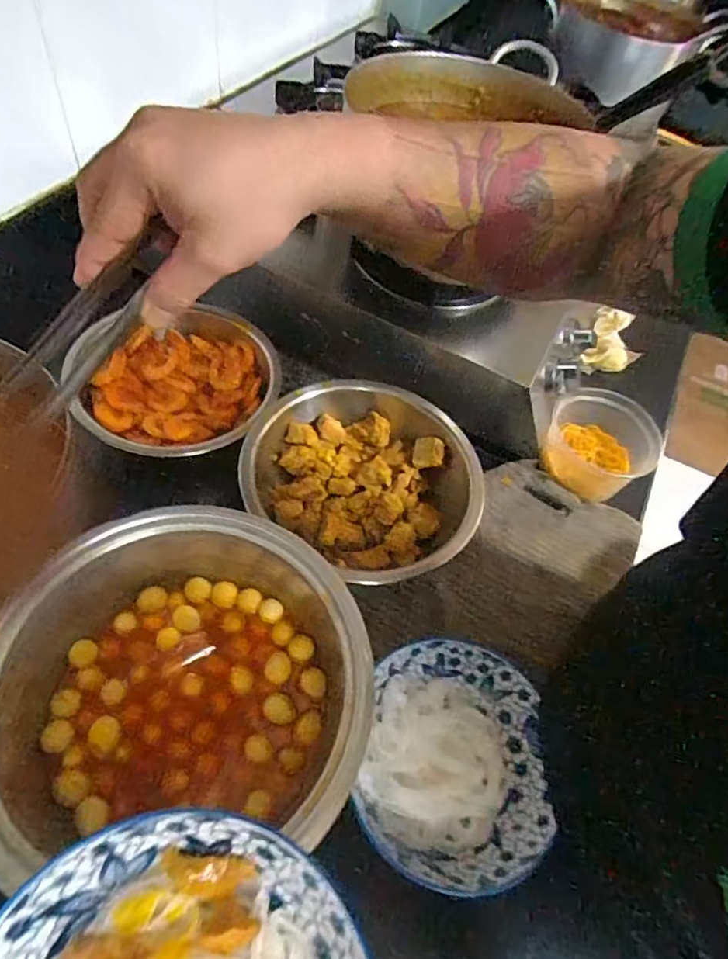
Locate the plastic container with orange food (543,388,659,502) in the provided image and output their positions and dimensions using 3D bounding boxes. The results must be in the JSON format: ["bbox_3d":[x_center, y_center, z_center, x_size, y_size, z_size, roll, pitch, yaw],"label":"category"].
[{"bbox_3d":[0.282,-0.038,0.676,0.121,0.075,0.117,38,60,21],"label":"plastic container with orange food"}]

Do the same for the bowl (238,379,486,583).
[{"bbox_3d":[0.001,0.006,0.603,0.234,0.097,0.219,2,54,-3],"label":"bowl"}]

